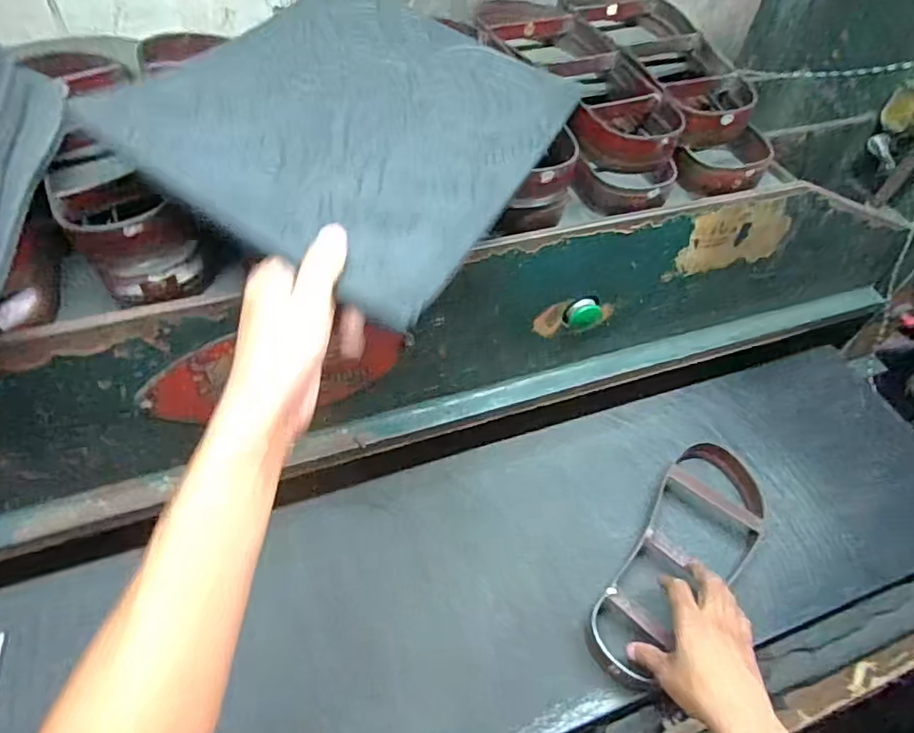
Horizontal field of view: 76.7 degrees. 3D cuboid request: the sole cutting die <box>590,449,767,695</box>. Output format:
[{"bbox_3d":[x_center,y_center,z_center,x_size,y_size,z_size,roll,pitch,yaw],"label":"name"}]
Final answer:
[{"bbox_3d":[0.251,0.207,0.646,0.119,0.047,0.308,34,57,28],"label":"sole cutting die"}]

